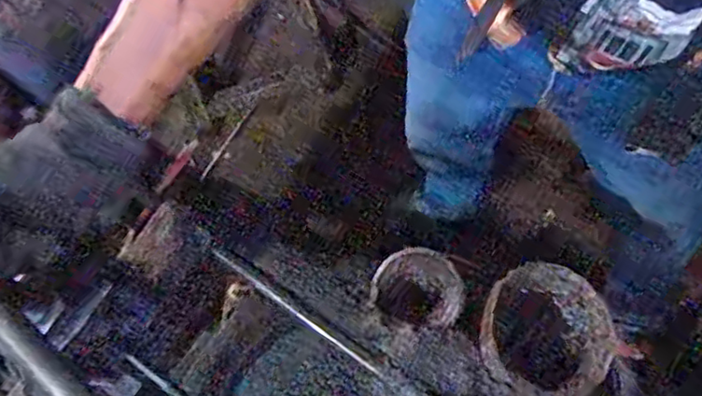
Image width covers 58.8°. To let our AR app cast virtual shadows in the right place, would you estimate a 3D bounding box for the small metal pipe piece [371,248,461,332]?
[{"bbox_3d":[0.062,0.084,0.588,0.081,0.021,0.073,6,73,3],"label":"small metal pipe piece"}]

